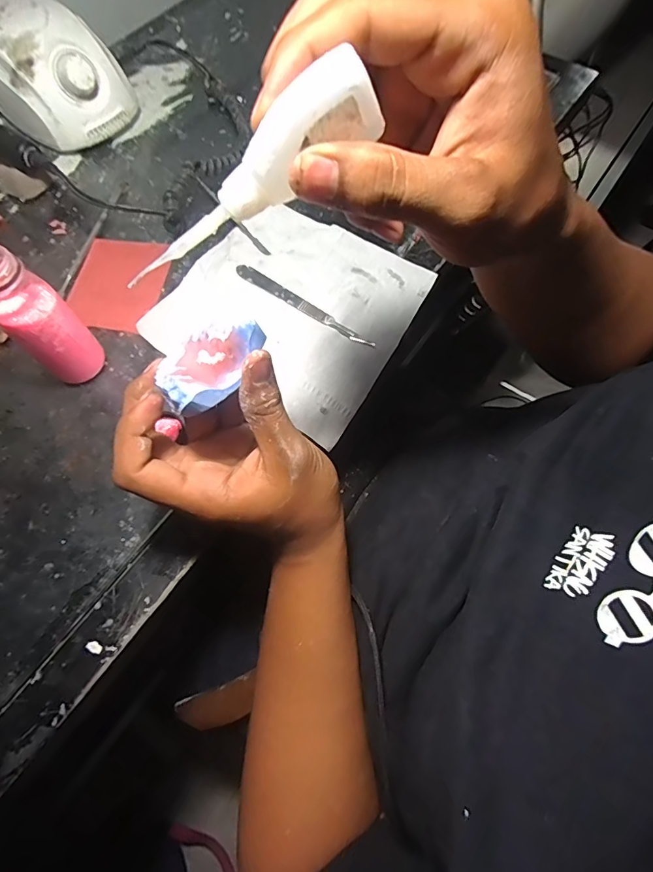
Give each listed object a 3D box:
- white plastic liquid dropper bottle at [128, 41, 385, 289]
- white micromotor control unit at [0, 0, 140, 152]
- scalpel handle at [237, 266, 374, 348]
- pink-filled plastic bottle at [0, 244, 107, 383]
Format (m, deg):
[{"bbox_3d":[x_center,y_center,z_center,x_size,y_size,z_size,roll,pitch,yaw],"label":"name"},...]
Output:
[{"bbox_3d":[-0.030,-0.091,0.165,0.108,0.027,0.014,-30,67,21],"label":"white plastic liquid dropper bottle"},{"bbox_3d":[-0.257,-0.341,0.425,0.096,0.087,0.109,39,72,14],"label":"white micromotor control unit"},{"bbox_3d":[-0.019,-0.109,0.368,0.135,0.006,0.011,32,71,12],"label":"scalpel handle"},{"bbox_3d":[-0.189,-0.075,0.297,0.039,0.110,0.033,-39,73,-15],"label":"pink-filled plastic bottle"}]

